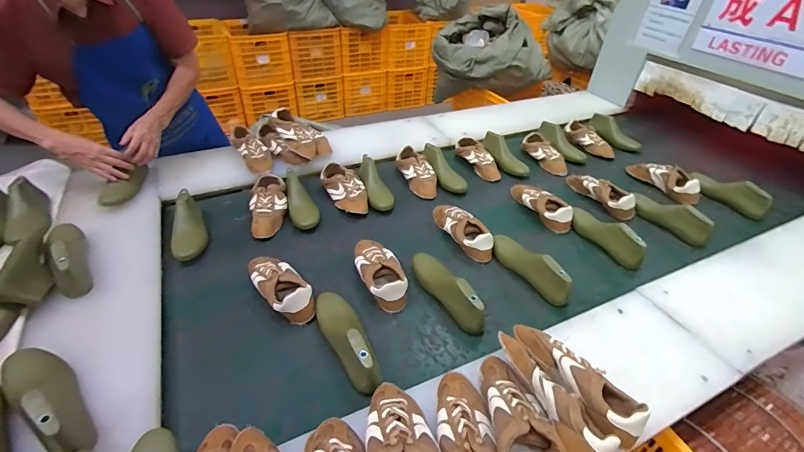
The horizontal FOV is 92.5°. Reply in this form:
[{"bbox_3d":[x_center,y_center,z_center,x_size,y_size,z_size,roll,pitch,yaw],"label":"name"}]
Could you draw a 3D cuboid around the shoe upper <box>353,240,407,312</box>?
[{"bbox_3d":[-0.059,0.103,0.948,0.098,0.064,0.233,-11,42,-16],"label":"shoe upper"}]

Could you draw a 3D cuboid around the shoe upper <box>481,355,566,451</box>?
[{"bbox_3d":[0.178,0.308,0.611,0.097,0.072,0.239,-7,41,-11],"label":"shoe upper"}]

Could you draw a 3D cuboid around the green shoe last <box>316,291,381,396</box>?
[{"bbox_3d":[-0.115,0.218,0.786,0.071,0.092,0.254,-19,44,-24],"label":"green shoe last"}]

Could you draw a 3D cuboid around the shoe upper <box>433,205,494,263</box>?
[{"bbox_3d":[0.170,0.001,1.099,0.084,0.069,0.249,-14,43,-20],"label":"shoe upper"}]

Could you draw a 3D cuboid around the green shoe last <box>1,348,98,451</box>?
[{"bbox_3d":[-0.576,0.260,0.618,0.249,0.081,0.073,26,45,25],"label":"green shoe last"}]

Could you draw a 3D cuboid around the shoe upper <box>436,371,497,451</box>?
[{"bbox_3d":[0.101,0.331,0.595,0.088,0.076,0.243,-3,40,-6],"label":"shoe upper"}]

